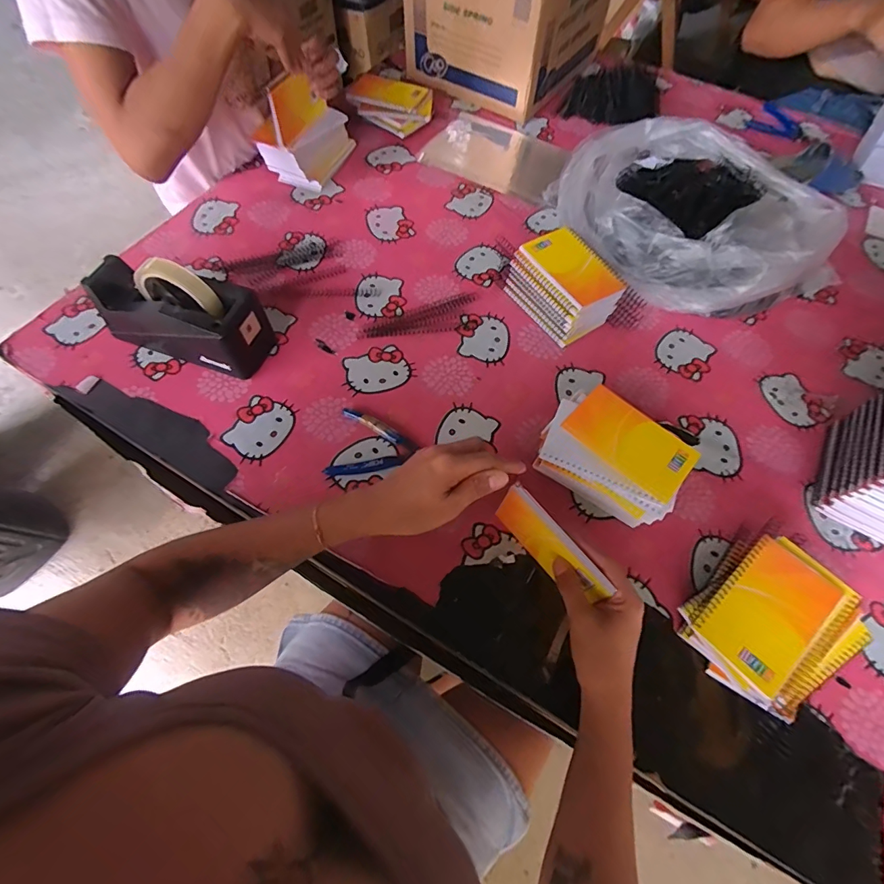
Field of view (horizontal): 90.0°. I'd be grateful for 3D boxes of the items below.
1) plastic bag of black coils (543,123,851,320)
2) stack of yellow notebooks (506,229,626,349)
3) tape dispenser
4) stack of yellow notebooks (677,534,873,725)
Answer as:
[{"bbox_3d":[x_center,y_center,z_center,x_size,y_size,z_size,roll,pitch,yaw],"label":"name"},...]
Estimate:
[{"bbox_3d":[0.361,-0.331,0.653,0.294,0.109,0.343,-28,67,-16],"label":"plastic bag of black coils"},{"bbox_3d":[0.168,-0.213,0.605,0.096,0.072,0.129,-29,67,-16],"label":"stack of yellow notebooks"},{"bbox_3d":[-0.315,-0.159,0.534,0.192,0.118,0.081,19,63,7],"label":"tape dispenser"},{"bbox_3d":[0.319,0.176,0.426,0.142,0.051,0.124,-33,69,-18],"label":"stack of yellow notebooks"}]

